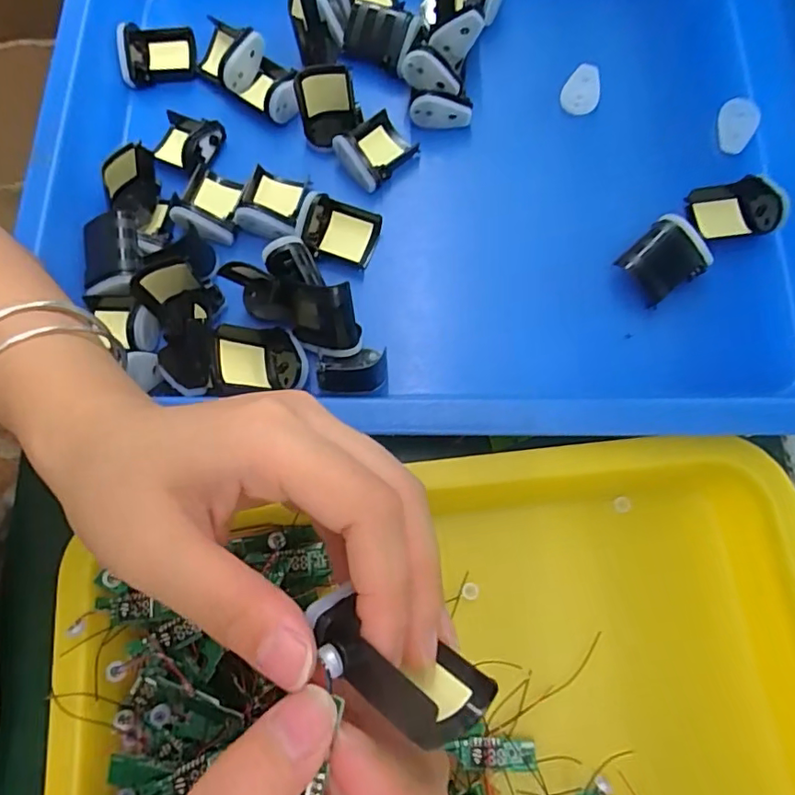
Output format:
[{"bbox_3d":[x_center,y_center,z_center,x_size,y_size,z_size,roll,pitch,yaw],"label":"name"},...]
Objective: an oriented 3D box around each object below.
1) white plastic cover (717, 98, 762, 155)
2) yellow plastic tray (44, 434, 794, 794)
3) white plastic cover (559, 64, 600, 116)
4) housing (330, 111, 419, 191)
[{"bbox_3d":[0.198,-0.160,0.320,0.022,0.006,0.034,31,78,9],"label":"white plastic cover"},{"bbox_3d":[0.027,0.159,0.227,0.341,0.036,0.262,-5,75,0],"label":"yellow plastic tray"},{"bbox_3d":[0.112,-0.186,0.330,0.022,0.010,0.031,22,77,7],"label":"white plastic cover"},{"bbox_3d":[-0.013,-0.146,0.317,0.041,0.021,0.034,-43,79,-9],"label":"housing"}]

